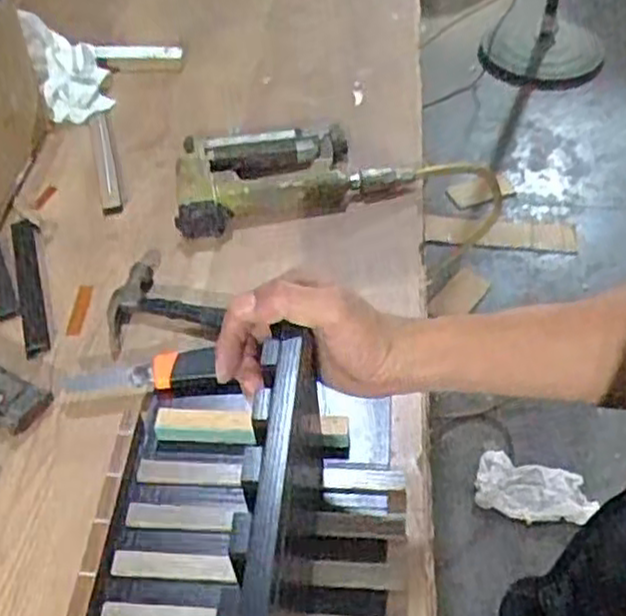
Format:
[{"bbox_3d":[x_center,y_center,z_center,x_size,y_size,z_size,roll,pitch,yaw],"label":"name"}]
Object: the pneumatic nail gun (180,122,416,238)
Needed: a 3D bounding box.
[{"bbox_3d":[-0.028,-0.145,0.824,0.257,0.054,0.129,-15,50,-13],"label":"pneumatic nail gun"}]

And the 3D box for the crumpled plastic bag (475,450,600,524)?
[{"bbox_3d":[0.486,0.391,1.643,0.270,0.072,0.124,6,49,2],"label":"crumpled plastic bag"}]

